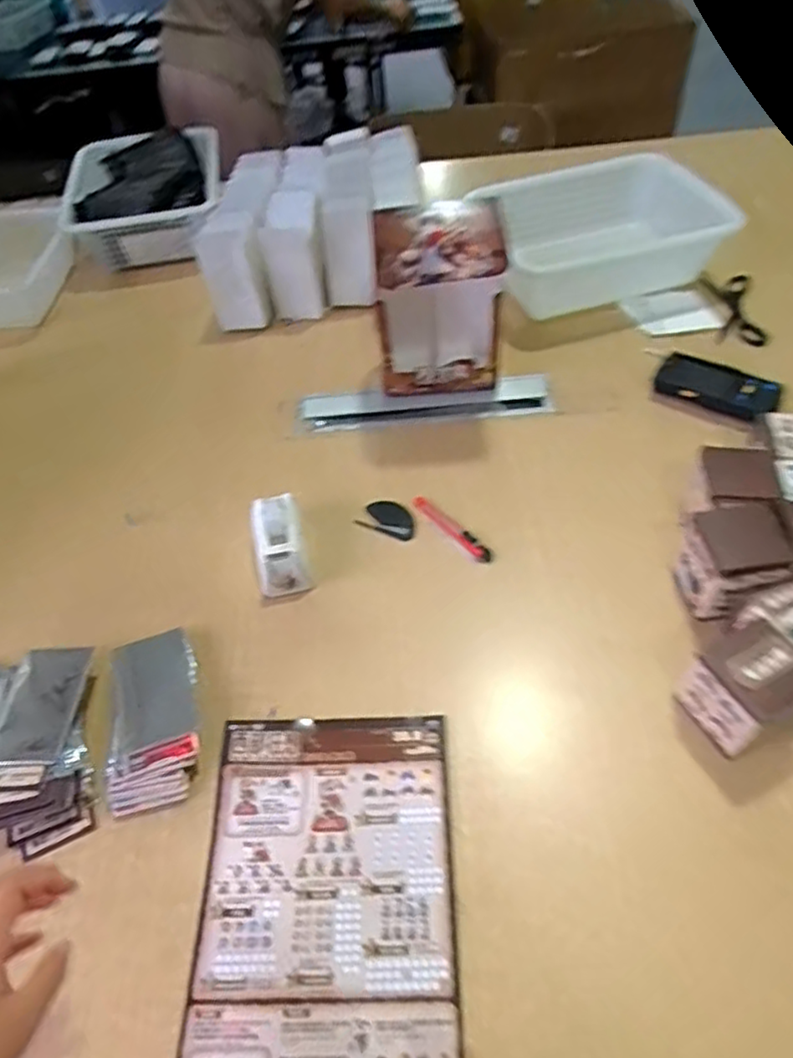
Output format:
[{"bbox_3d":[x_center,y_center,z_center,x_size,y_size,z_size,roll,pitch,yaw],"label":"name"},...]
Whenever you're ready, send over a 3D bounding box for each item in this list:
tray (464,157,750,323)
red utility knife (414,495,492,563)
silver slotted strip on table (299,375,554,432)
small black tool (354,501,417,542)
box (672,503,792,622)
[{"bbox_3d":[0.304,-0.459,1.049,0.324,0.121,0.241,-11,50,-4],"label":"tray"},{"bbox_3d":[0.063,0.000,0.769,0.021,0.007,0.121,-35,55,-22],"label":"red utility knife"},{"bbox_3d":[0.038,-0.171,0.902,0.331,0.020,0.062,-2,50,4],"label":"silver slotted strip on table"},{"bbox_3d":[-0.008,-0.011,0.786,0.072,0.015,0.043,23,56,23],"label":"small black tool"},{"bbox_3d":[0.326,0.035,0.655,0.078,0.092,0.083,-10,50,-3],"label":"box"}]

